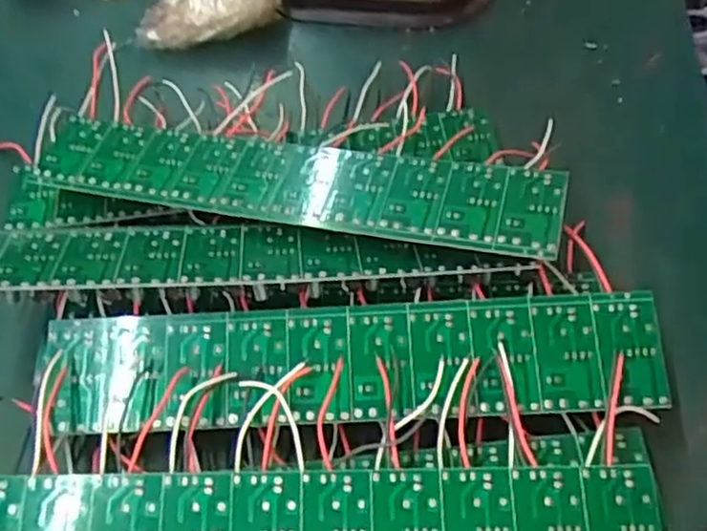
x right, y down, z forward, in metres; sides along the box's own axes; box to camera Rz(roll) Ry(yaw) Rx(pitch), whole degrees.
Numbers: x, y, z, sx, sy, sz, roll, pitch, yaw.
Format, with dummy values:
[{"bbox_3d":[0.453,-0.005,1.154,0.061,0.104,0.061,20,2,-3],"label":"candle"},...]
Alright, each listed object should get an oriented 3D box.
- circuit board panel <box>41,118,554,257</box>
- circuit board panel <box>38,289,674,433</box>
[{"bbox_3d":[-0.028,-0.032,0.263,0.201,0.004,0.039,9,56,15],"label":"circuit board panel"},{"bbox_3d":[-0.001,0.030,0.228,0.197,0.008,0.037,-3,72,1],"label":"circuit board panel"}]

